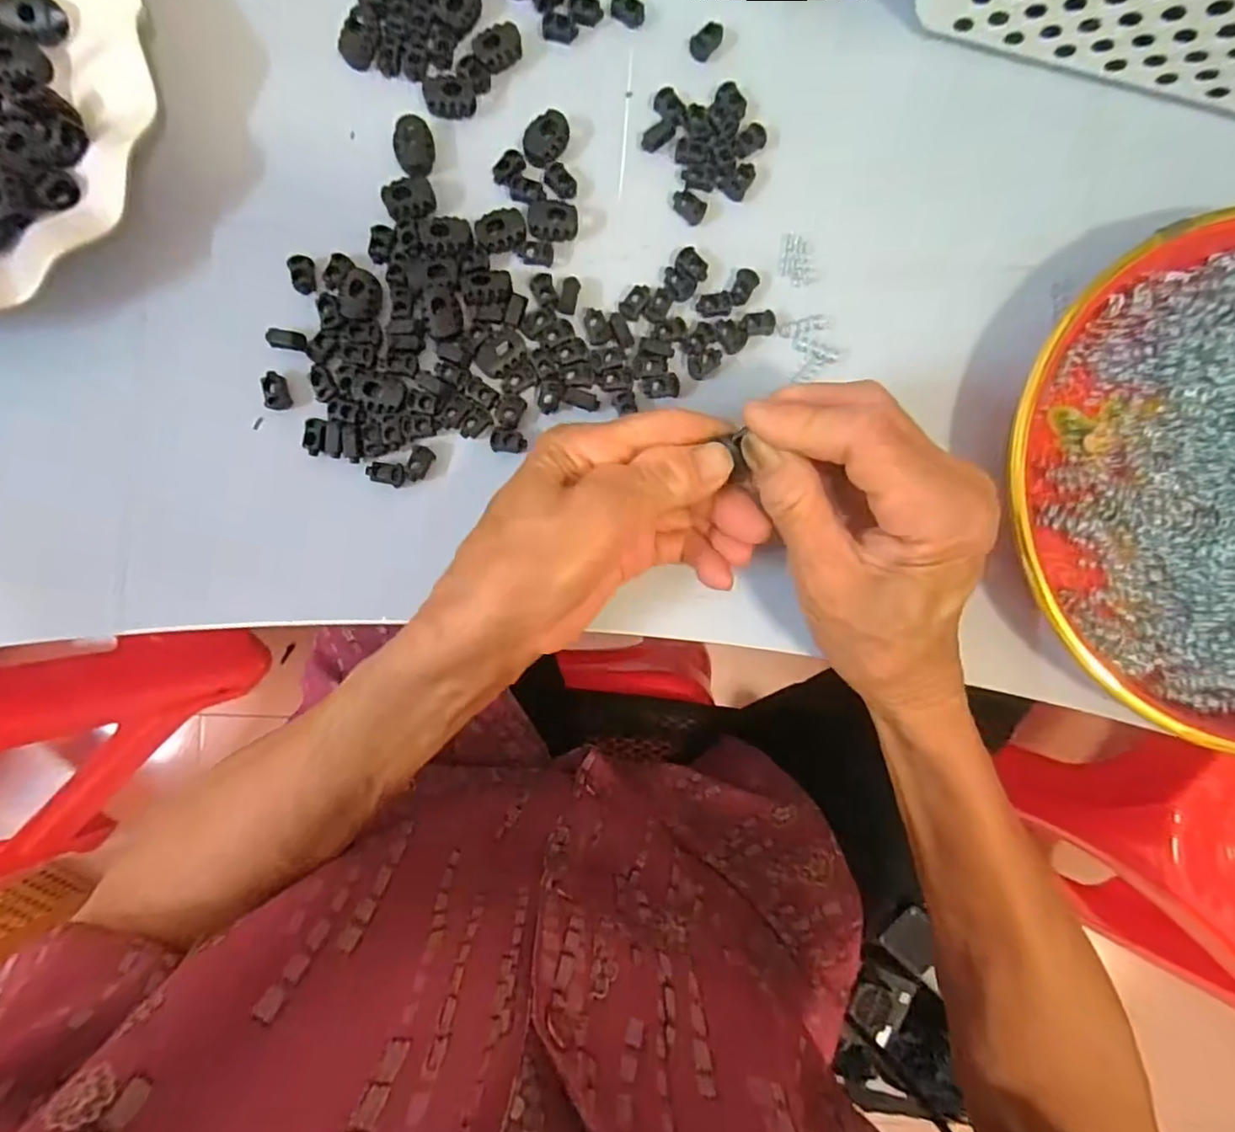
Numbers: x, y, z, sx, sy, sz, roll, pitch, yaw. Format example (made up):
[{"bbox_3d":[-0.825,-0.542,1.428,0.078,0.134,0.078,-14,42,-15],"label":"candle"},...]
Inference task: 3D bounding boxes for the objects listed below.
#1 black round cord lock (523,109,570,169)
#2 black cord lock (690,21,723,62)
[{"bbox_3d":[-0.031,-0.185,0.271,0.017,0.009,0.021,25,89,-1],"label":"black round cord lock"},{"bbox_3d":[0.040,-0.233,0.279,0.010,0.009,0.016,37,89,-1],"label":"black cord lock"}]

